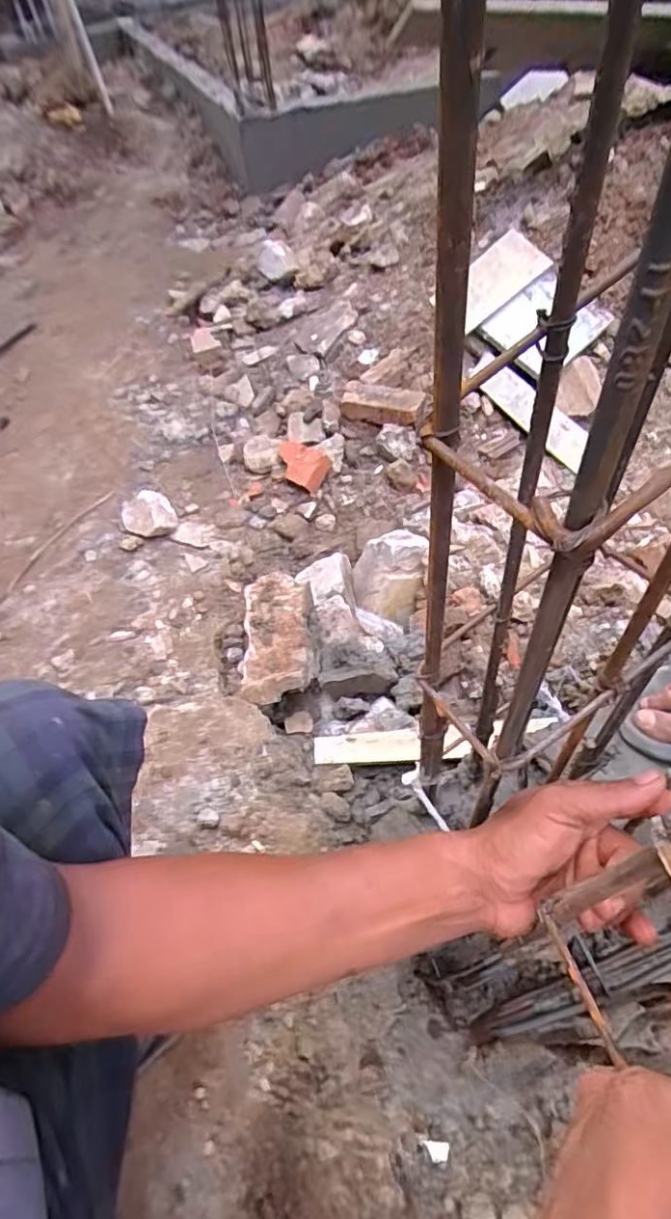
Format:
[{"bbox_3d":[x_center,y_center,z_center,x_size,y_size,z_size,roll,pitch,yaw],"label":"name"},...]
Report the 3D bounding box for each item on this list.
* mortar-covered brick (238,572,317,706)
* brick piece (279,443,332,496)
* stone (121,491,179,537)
[{"bbox_3d":[-0.090,0.047,0.915,0.110,0.068,0.205,-5,52,0],"label":"mortar-covered brick"},{"bbox_3d":[-0.070,-0.291,1.177,0.127,0.045,0.079,25,58,22],"label":"brick piece"},{"bbox_3d":[-0.357,-0.179,1.130,0.095,0.049,0.092,-2,52,2],"label":"stone"}]

